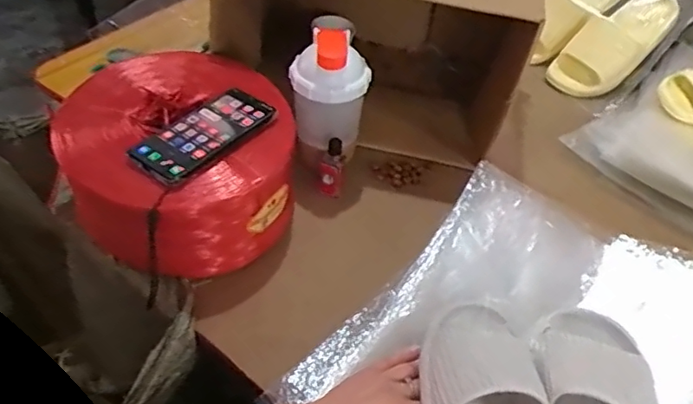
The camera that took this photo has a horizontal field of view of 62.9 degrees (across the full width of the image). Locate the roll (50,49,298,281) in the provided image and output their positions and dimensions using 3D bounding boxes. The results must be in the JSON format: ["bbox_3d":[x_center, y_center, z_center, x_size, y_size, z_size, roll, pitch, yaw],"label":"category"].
[{"bbox_3d":[-0.196,-0.049,0.705,0.272,0.148,0.255,28,50,21],"label":"roll"}]

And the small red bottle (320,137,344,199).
[{"bbox_3d":[-0.020,-0.047,0.743,0.028,0.090,0.022,-1,46,-5],"label":"small red bottle"}]

